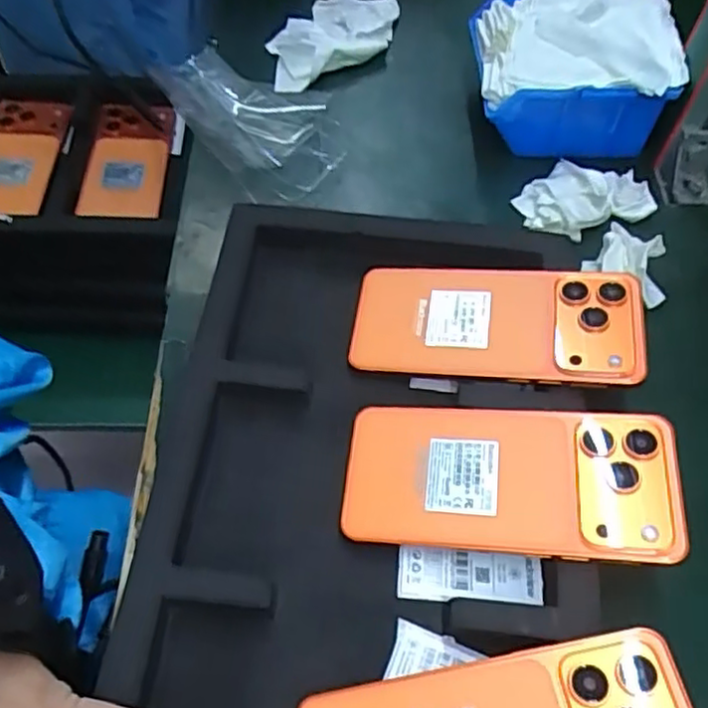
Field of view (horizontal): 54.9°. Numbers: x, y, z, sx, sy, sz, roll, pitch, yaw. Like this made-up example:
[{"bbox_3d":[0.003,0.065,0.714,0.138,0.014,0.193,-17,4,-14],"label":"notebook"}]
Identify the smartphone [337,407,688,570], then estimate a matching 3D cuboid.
[{"bbox_3d":[0.077,0.063,0.347,0.161,0.010,0.076,1,56,14],"label":"smartphone"}]

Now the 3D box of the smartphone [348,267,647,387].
[{"bbox_3d":[0.083,-0.018,0.405,0.164,0.013,0.075,3,56,13],"label":"smartphone"}]

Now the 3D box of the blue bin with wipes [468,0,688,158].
[{"bbox_3d":[0.162,-0.219,0.524,0.139,0.082,0.122,5,58,-1],"label":"blue bin with wipes"}]

